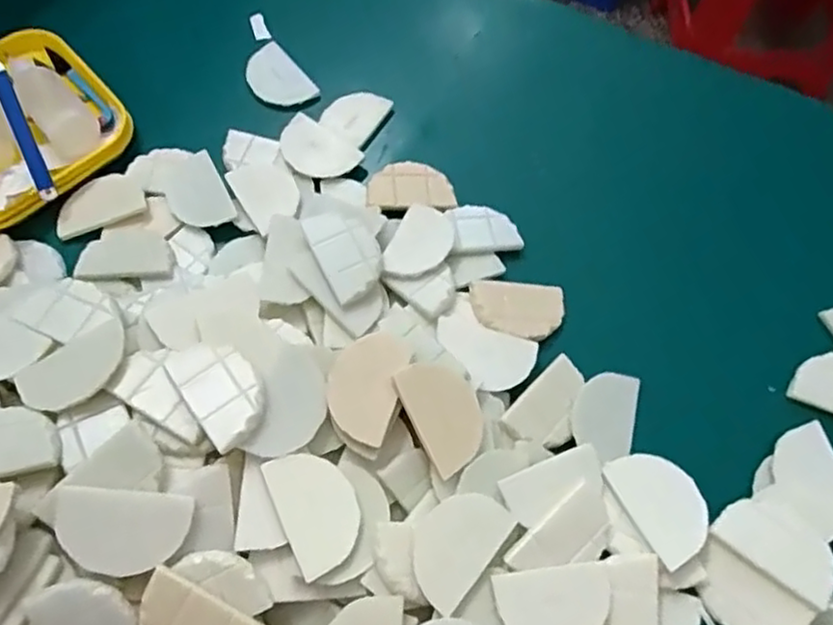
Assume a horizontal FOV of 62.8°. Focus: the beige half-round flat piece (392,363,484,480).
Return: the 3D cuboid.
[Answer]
[{"bbox_3d":[0.018,0.061,0.418,0.044,0.005,0.066,-24,82,-22],"label":"beige half-round flat piece"}]

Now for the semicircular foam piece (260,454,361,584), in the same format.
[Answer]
[{"bbox_3d":[-0.056,0.111,0.389,0.044,0.005,0.067,-20,68,-18],"label":"semicircular foam piece"}]

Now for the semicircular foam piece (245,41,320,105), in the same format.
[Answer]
[{"bbox_3d":[-0.120,-0.199,0.584,0.044,0.009,0.070,-35,70,-14],"label":"semicircular foam piece"}]

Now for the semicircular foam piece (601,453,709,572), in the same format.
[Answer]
[{"bbox_3d":[0.151,0.116,0.418,0.043,0.011,0.067,-25,68,-10],"label":"semicircular foam piece"}]

